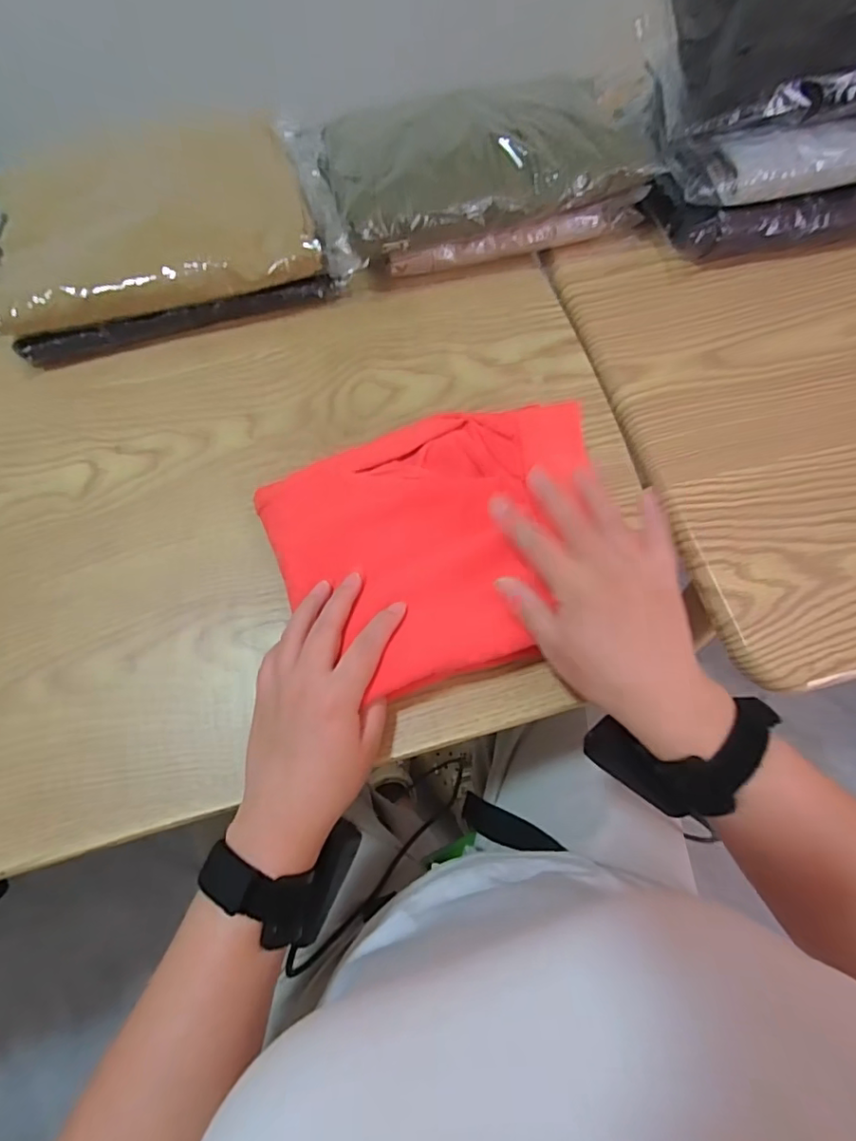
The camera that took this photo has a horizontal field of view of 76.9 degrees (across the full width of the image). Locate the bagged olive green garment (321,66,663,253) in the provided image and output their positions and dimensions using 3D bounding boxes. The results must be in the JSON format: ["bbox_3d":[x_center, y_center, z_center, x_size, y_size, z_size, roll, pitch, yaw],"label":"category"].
[{"bbox_3d":[0.053,-0.374,0.476,0.286,0.040,0.160,-14,69,-5],"label":"bagged olive green garment"}]

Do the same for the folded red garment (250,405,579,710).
[{"bbox_3d":[0.012,-0.021,0.359,0.222,0.037,0.171,-17,69,-6],"label":"folded red garment"}]

